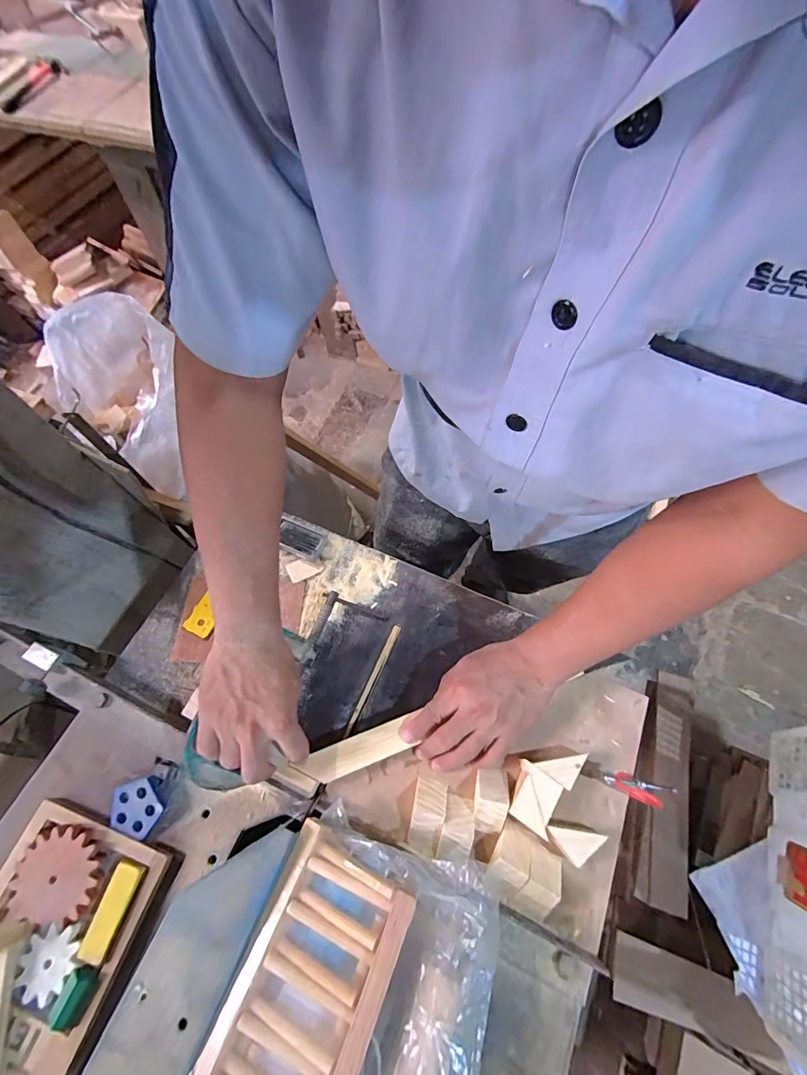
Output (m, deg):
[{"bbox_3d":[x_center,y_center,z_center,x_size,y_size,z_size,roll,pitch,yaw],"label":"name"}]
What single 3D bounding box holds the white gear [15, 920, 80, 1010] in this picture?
[{"bbox_3d":[-0.336,0.403,0.404,0.048,0.004,0.056,35,70,16],"label":"white gear"}]

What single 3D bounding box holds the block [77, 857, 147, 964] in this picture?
[{"bbox_3d":[-0.288,0.365,0.418,0.030,0.009,0.080,16,66,8],"label":"block"}]

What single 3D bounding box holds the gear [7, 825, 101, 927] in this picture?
[{"bbox_3d":[-0.353,0.341,0.431,0.086,0.016,0.076,-4,65,-1],"label":"gear"}]

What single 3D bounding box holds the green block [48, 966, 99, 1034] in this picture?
[{"bbox_3d":[-0.302,0.422,0.391,0.023,0.014,0.045,13,66,7],"label":"green block"}]

